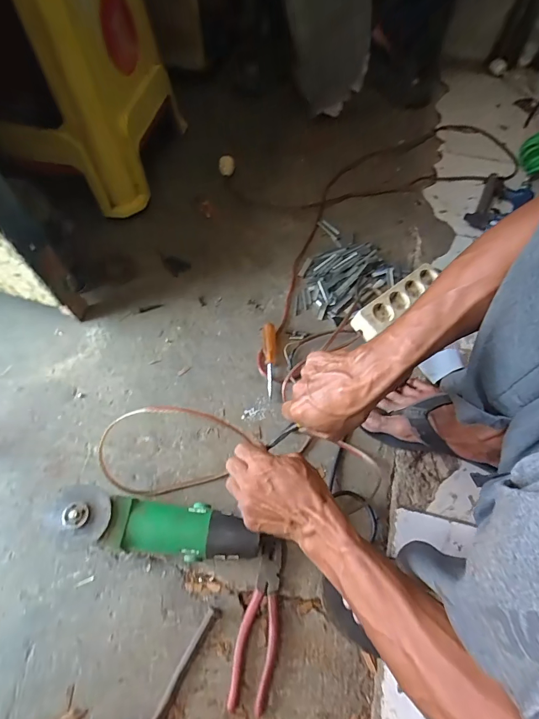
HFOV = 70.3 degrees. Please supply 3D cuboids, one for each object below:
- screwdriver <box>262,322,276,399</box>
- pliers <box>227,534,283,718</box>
[{"bbox_3d":[-0.002,-0.001,0.669,0.022,0.030,0.134,2,61,-1],"label":"screwdriver"},{"bbox_3d":[-0.008,0.329,0.487,0.049,0.018,0.185,11,61,4],"label":"pliers"}]

